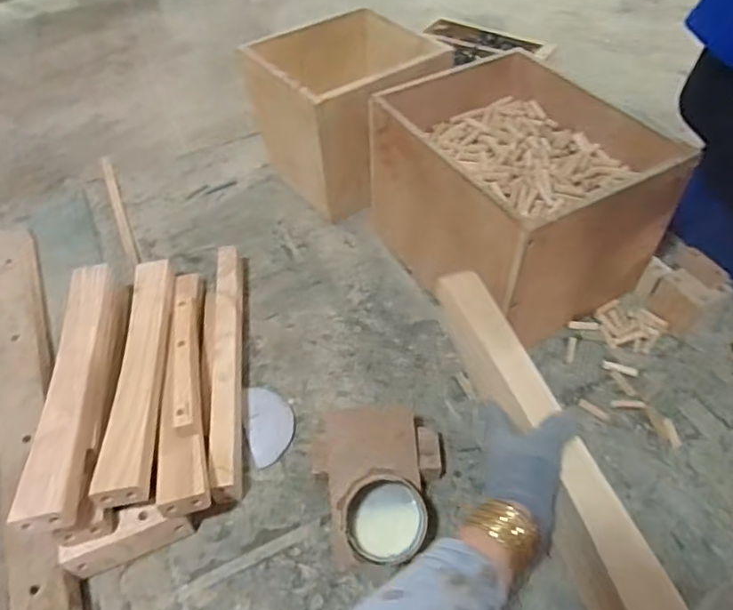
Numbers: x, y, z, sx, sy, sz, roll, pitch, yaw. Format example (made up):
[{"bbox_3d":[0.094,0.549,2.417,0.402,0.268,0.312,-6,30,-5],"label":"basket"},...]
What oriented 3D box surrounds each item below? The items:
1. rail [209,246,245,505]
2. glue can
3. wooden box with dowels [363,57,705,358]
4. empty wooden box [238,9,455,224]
[{"bbox_3d":[-0.177,0.069,0.716,0.032,0.053,0.360,-7,49,-3],"label":"rail"},{"bbox_3d":[0.020,0.229,0.584,0.082,0.054,0.080,-2,49,2],"label":"glue can"},{"bbox_3d":[0.211,-0.154,0.788,0.294,0.238,0.325,-23,52,-16],"label":"wooden box with dowels"},{"bbox_3d":[-0.029,-0.311,0.927,0.258,0.236,0.248,-35,56,-25],"label":"empty wooden box"}]

